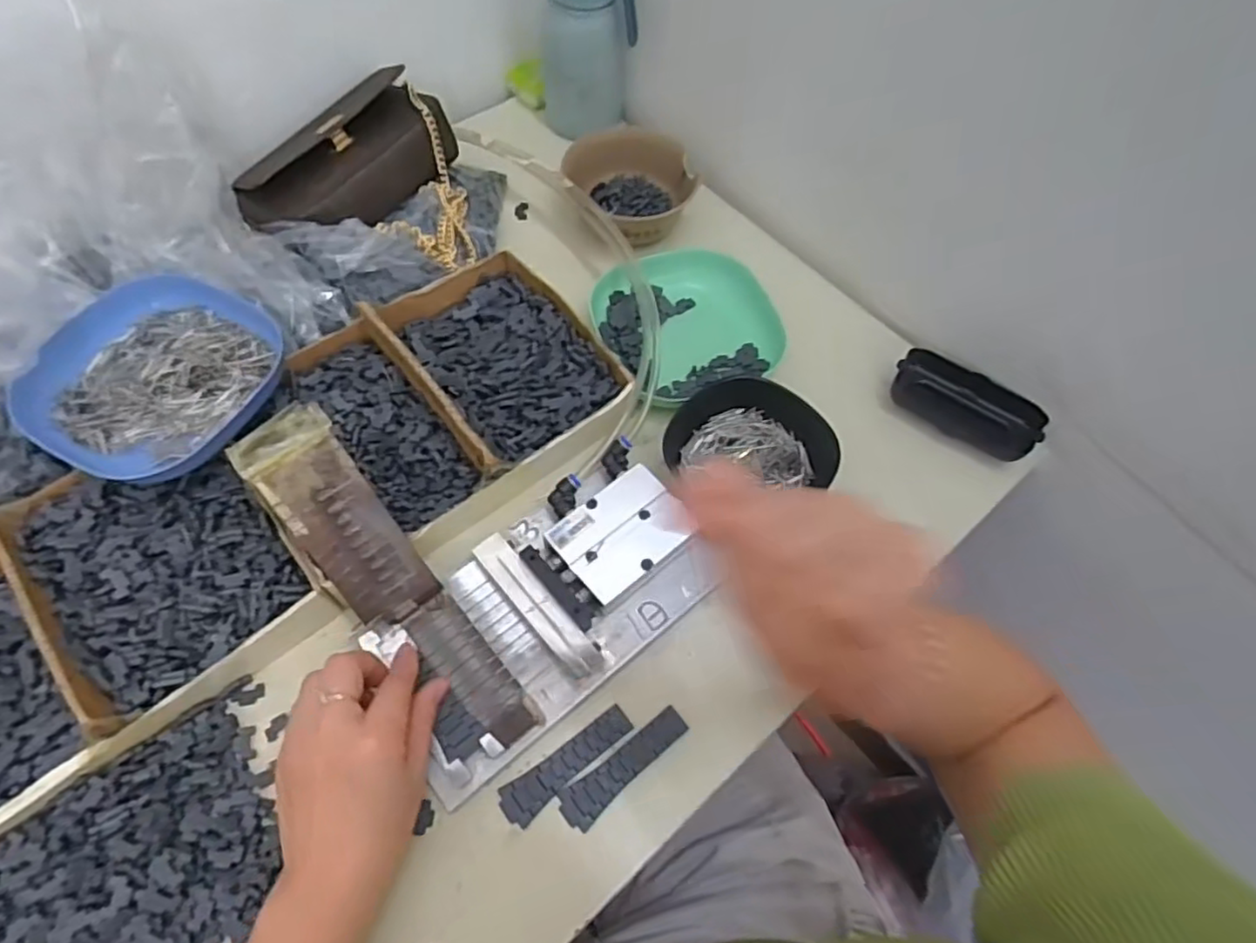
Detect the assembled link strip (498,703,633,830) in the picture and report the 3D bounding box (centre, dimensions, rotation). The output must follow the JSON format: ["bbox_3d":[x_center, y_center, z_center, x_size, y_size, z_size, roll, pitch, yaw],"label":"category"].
[{"bbox_3d":[-0.036,0.172,0.402,0.086,0.004,0.023,-36,69,-20],"label":"assembled link strip"}]

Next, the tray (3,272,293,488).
[{"bbox_3d":[-0.305,-0.062,0.440,0.132,0.029,0.142,30,64,13],"label":"tray"}]

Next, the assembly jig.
[{"bbox_3d":[-0.075,0.037,0.410,0.208,0.087,0.208,-30,67,-17],"label":"assembly jig"}]

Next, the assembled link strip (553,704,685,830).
[{"bbox_3d":[-0.001,0.175,0.401,0.086,0.004,0.024,-32,68,-18],"label":"assembled link strip"}]

